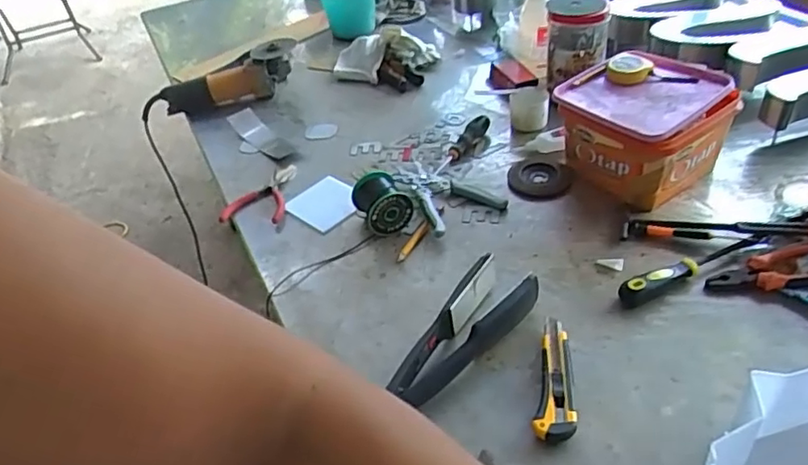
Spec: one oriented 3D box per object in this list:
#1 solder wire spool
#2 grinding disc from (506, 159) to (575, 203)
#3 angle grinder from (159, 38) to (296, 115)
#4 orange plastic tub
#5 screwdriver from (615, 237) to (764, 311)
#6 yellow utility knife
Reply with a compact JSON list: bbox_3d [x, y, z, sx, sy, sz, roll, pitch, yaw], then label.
[{"bbox_3d":[-0.036,-0.044,0.931,0.073,0.063,0.087,-31,44,-23],"label":"solder wire spool"},{"bbox_3d":[0.215,-0.087,0.981,0.100,0.009,0.115,1,41,14],"label":"grinding disc"},{"bbox_3d":[-0.354,-0.317,1.283,0.287,0.118,0.115,-21,41,-13],"label":"angle grinder"},{"bbox_3d":[0.360,-0.161,0.952,0.196,0.141,0.211,-30,43,-22],"label":"orange plastic tub"},{"bbox_3d":[0.365,0.041,0.795,0.211,0.028,0.027,-23,41,-15],"label":"screwdriver"},{"bbox_3d":[0.168,0.157,0.689,0.039,0.024,0.163,1,41,14],"label":"yellow utility knife"}]

